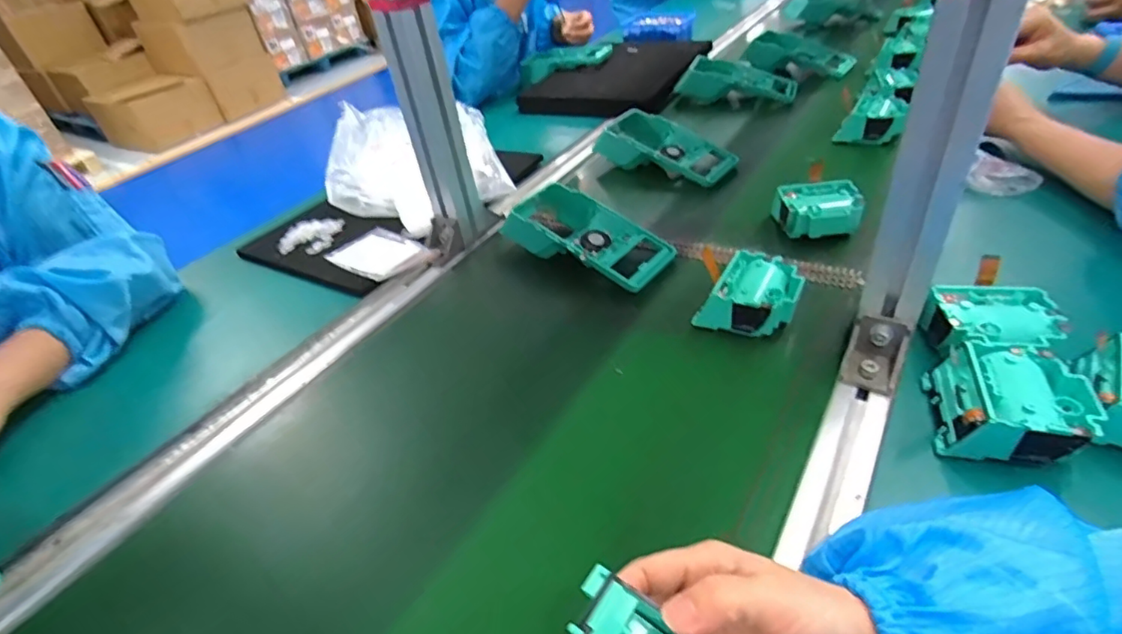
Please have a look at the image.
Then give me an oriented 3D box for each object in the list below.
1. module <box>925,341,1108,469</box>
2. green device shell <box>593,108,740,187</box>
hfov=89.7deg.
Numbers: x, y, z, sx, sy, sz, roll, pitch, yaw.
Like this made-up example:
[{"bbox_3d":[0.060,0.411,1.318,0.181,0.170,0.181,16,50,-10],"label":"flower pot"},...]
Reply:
[{"bbox_3d":[0.289,0.061,0.366,0.078,0.049,0.072,7,36,20],"label":"module"},{"bbox_3d":[0.137,-0.225,0.758,0.184,0.059,0.100,19,41,33],"label":"green device shell"}]

